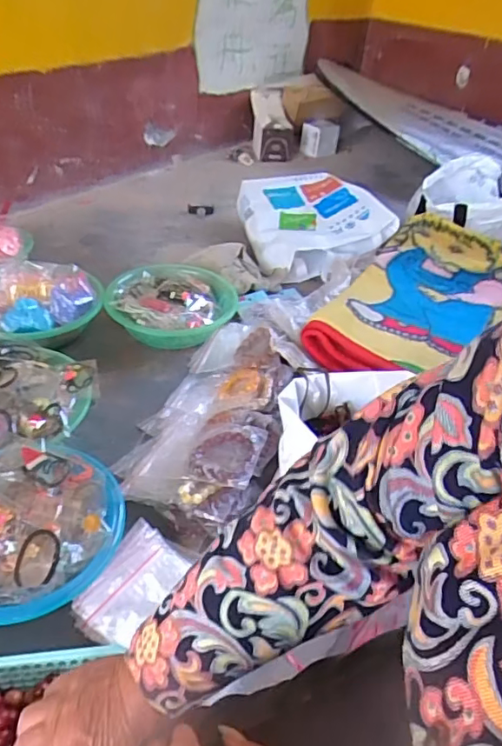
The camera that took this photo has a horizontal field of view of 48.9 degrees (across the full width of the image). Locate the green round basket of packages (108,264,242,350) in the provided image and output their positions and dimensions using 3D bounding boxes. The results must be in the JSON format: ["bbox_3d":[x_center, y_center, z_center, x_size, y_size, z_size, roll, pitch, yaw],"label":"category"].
[{"bbox_3d":[-0.148,-0.128,1.048,0.220,0.082,0.234,3,39,-3],"label":"green round basket of packages"}]

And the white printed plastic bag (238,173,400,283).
[{"bbox_3d":[0.140,-0.364,1.322,0.295,0.121,0.306,-5,40,-14],"label":"white printed plastic bag"}]

